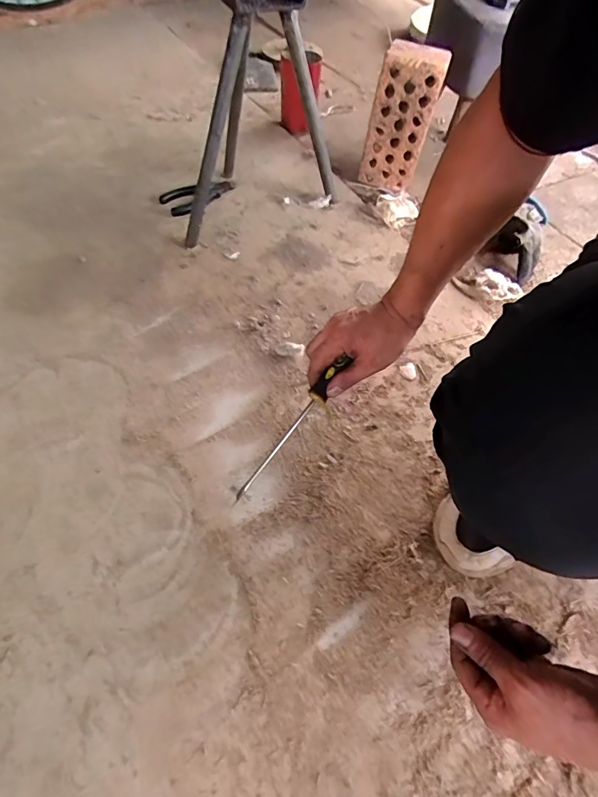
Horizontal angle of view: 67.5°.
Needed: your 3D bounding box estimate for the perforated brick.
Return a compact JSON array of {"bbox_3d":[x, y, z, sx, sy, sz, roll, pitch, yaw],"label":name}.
[{"bbox_3d":[0.194,-0.525,0.850,0.113,0.227,0.053,12,57,4],"label":"perforated brick"}]

